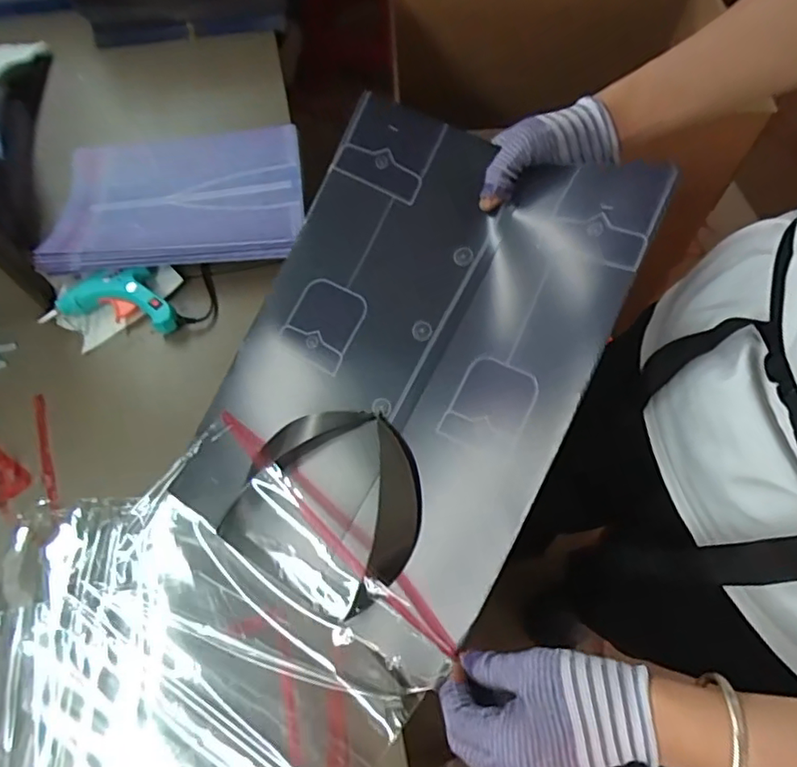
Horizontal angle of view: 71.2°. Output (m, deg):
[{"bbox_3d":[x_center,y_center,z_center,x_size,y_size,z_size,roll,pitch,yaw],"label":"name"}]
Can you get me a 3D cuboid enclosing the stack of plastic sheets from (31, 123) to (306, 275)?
[{"bbox_3d":[-0.262,-0.231,0.666,0.295,0.040,0.236,-5,64,-1],"label":"stack of plastic sheets"}]

